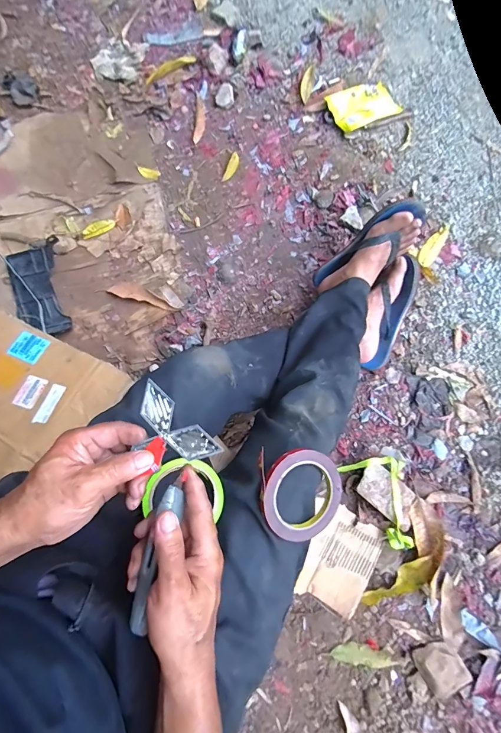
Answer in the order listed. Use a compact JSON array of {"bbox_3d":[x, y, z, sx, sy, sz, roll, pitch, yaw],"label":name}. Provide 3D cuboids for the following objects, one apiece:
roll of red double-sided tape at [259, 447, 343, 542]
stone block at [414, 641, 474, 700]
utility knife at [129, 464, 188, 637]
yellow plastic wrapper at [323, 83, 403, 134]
[{"bbox_3d":[0.059,0.151,0.412,0.107,0.010,0.104,1,88,-20],"label":"roll of red double-sided tape"},{"bbox_3d":[0.341,0.535,0.615,0.075,0.026,0.087,-31,79,-8],"label":"stone block"},{"bbox_3d":[-0.085,0.170,0.311,0.018,0.016,0.147,17,92,3],"label":"utility knife"},{"bbox_3d":[0.294,-0.685,0.913,0.169,0.021,0.112,-23,78,-7],"label":"yellow plastic wrapper"}]

